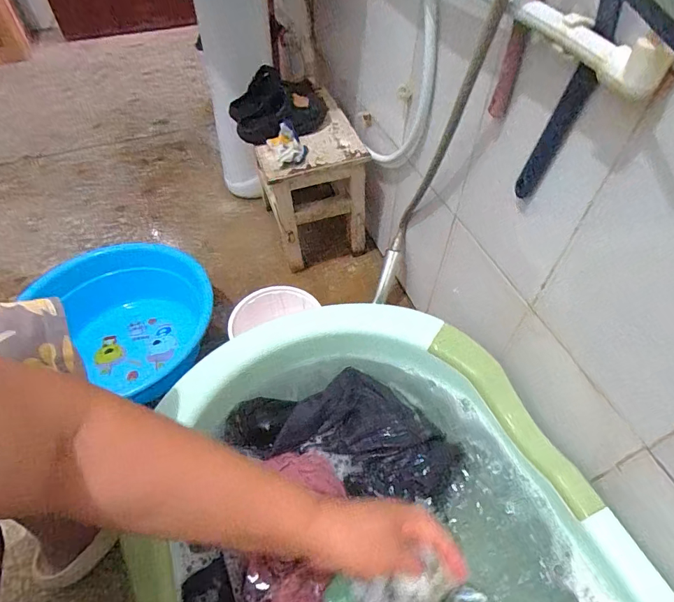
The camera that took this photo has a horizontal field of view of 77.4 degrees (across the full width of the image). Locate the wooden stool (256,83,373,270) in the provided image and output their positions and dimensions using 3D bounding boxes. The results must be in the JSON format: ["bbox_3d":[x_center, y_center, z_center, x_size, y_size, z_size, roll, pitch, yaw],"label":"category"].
[{"bbox_3d":[-0.065,-0.249,0.958,0.203,0.282,0.223,-15,52,-11],"label":"wooden stool"}]

